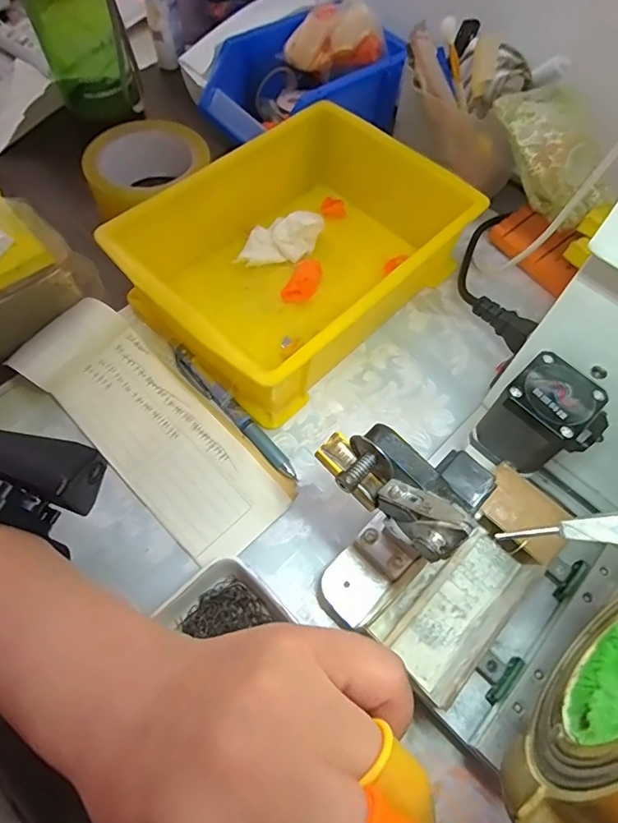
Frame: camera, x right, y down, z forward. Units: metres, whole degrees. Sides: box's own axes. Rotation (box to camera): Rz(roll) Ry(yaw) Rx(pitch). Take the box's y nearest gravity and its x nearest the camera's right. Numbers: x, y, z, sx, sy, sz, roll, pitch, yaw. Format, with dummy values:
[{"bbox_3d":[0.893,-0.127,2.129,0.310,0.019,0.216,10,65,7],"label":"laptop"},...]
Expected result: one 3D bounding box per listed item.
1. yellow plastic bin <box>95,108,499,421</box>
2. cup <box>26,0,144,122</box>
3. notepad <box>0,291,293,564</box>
[{"bbox_3d":[-0.002,-0.128,0.386,0.173,0.071,0.245,41,68,17],"label":"yellow plastic bin"},{"bbox_3d":[-0.193,-0.334,0.395,0.066,0.148,0.062,1,63,-2],"label":"cup"},{"bbox_3d":[-0.110,0.005,0.337,0.213,0.032,0.079,39,68,16],"label":"notepad"}]

